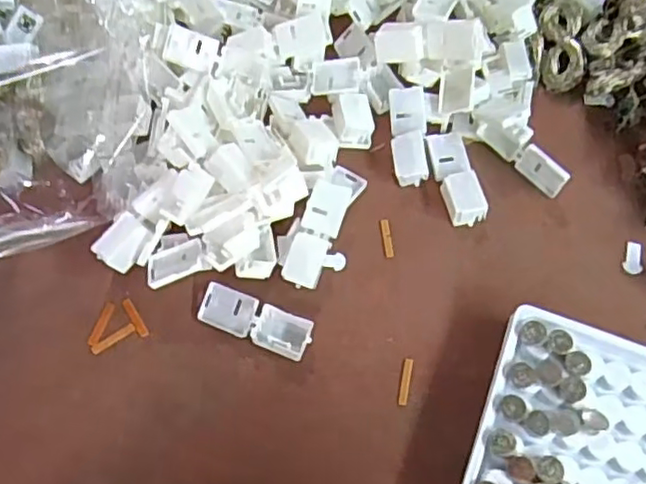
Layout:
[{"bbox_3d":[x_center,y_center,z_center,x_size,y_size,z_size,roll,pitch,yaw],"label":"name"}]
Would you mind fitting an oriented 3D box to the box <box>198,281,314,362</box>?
[{"bbox_3d":[-0.033,0.038,0.316,0.055,0.008,0.019,22,66,10],"label":"box"}]

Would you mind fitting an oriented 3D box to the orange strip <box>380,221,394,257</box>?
[{"bbox_3d":[0.033,-0.002,0.342,0.005,0.004,0.022,-6,64,-3],"label":"orange strip"}]

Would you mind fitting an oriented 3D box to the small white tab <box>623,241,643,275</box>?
[{"bbox_3d":[0.159,0.008,0.337,0.009,0.004,0.019,15,65,7],"label":"small white tab"}]

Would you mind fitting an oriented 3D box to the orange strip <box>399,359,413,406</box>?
[{"bbox_3d":[0.039,0.065,0.308,0.004,0.004,0.022,11,65,5],"label":"orange strip"}]

